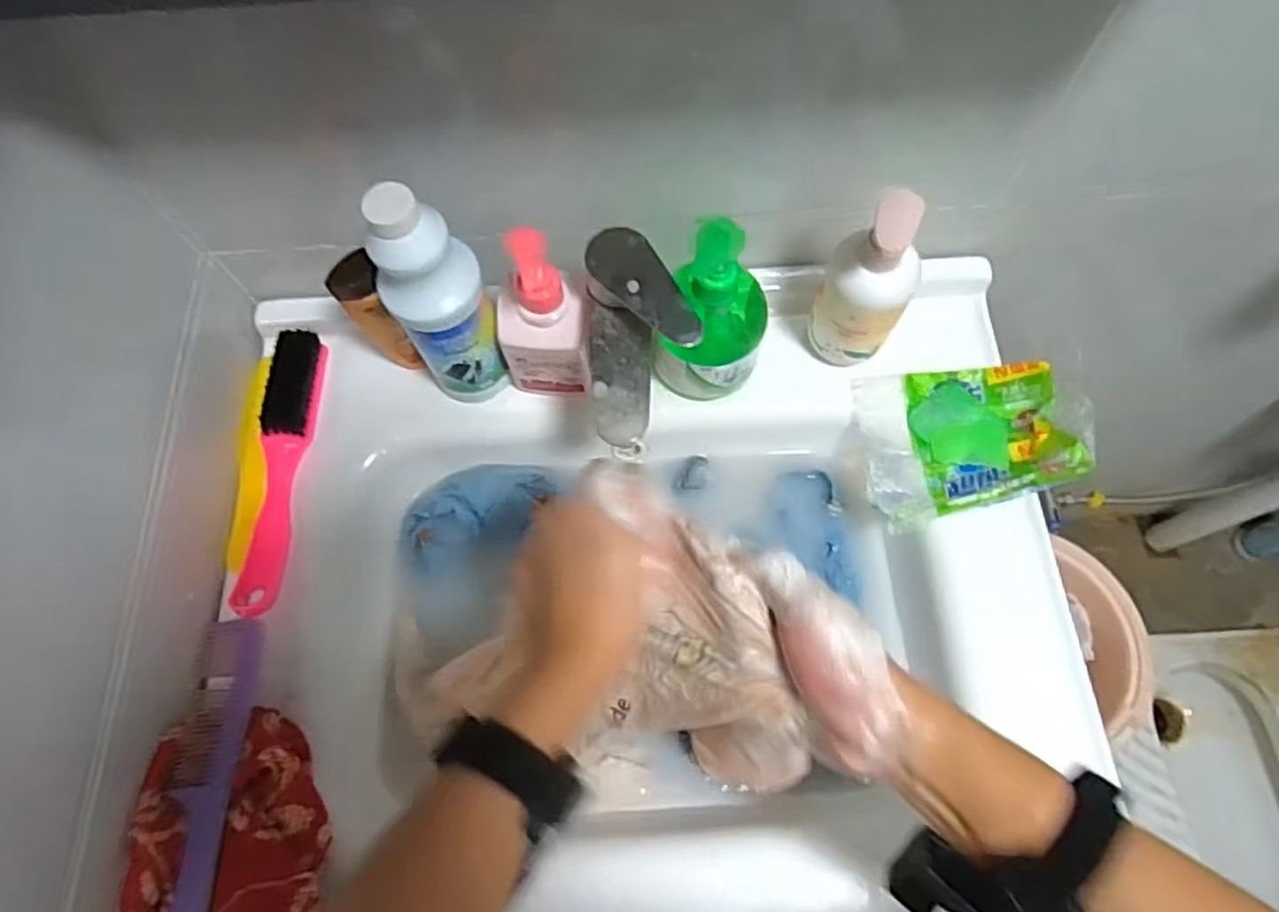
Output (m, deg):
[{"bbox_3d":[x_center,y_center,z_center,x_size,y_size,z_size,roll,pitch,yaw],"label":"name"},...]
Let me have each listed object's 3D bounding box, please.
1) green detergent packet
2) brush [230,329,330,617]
[{"bbox_3d":[0.247,-0.019,0.526,0.144,0.053,0.118,-8,67,-1],"label":"green detergent packet"},{"bbox_3d":[-0.270,0.008,0.529,0.028,0.040,0.217,1,67,3],"label":"brush"}]

